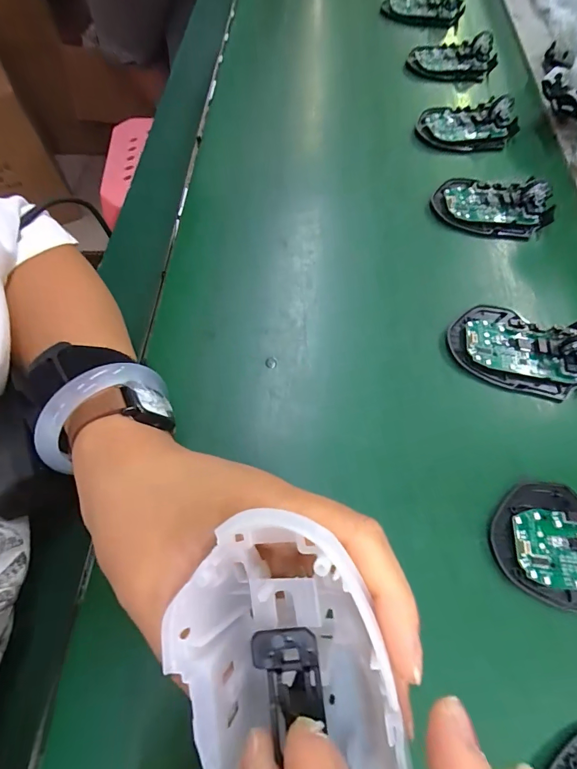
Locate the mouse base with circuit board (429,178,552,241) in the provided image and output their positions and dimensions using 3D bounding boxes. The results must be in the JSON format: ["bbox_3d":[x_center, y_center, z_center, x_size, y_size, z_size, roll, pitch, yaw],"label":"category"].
[{"bbox_3d":[0.196,-0.169,0.352,0.111,0.026,0.060,12,61,-3],"label":"mouse base with circuit board"}]

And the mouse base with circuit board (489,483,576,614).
[{"bbox_3d":[0.186,0.101,0.227,0.109,0.030,0.071,17,61,0],"label":"mouse base with circuit board"}]

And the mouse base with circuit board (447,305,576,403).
[{"bbox_3d":[0.185,-0.029,0.287,0.112,0.029,0.067,18,61,0],"label":"mouse base with circuit board"}]

